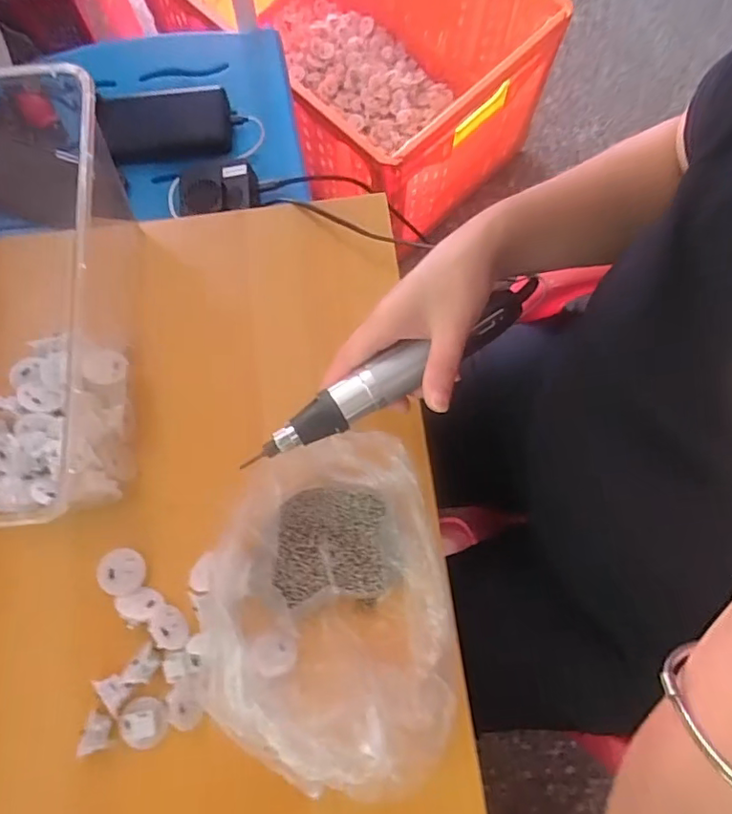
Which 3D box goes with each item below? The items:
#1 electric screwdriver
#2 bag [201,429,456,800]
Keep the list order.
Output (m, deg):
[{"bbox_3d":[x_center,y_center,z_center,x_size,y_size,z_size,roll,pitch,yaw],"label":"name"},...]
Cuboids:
[{"bbox_3d":[0.027,-0.026,0.368,0.229,0.025,0.029,-31,78,-9],"label":"electric screwdriver"},{"bbox_3d":[-0.024,0.132,0.371,0.162,0.060,0.230,-6,76,-2],"label":"bag"}]

